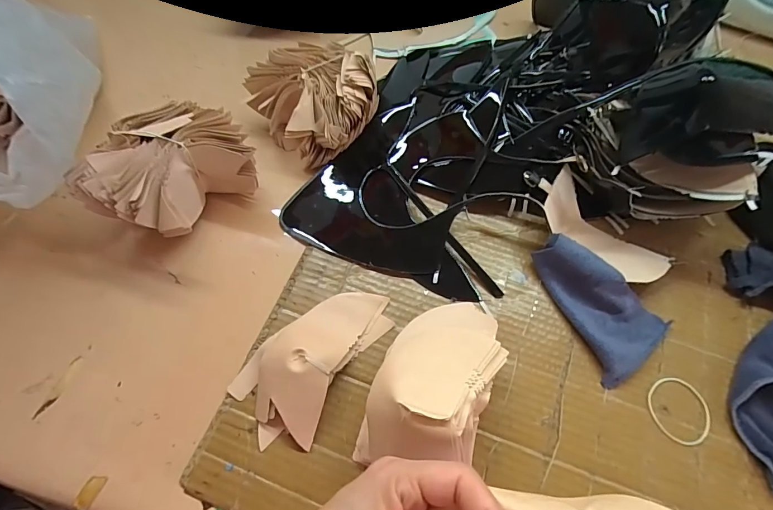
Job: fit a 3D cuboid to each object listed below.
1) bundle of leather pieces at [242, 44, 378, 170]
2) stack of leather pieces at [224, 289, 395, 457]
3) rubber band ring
[{"bbox_3d":[-0.081,-0.185,0.471,0.125,0.085,0.150,-36,69,-17],"label":"bundle of leather pieces"},{"bbox_3d":[-0.064,0.090,0.356,0.087,0.038,0.160,37,69,17],"label":"stack of leather pieces"},{"bbox_3d":[0.270,0.143,0.354,0.054,0.004,0.058,0,63,0],"label":"rubber band ring"}]

